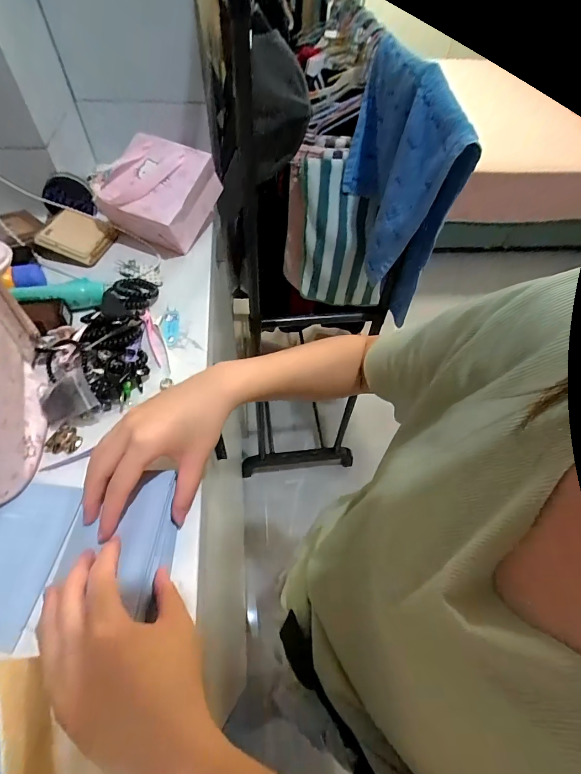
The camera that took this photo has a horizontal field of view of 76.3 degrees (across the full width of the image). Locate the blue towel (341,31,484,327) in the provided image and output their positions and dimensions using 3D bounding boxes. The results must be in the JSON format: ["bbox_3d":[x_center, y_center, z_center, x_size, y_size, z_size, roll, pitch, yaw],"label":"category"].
[{"bbox_3d":[0.177,-0.396,0.681,0.077,0.320,0.357,-8,56,-9],"label":"blue towel"}]

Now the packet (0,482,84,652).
[{"bbox_3d":[-0.227,0.134,0.295,0.077,0.007,0.115,8,55,2],"label":"packet"}]

